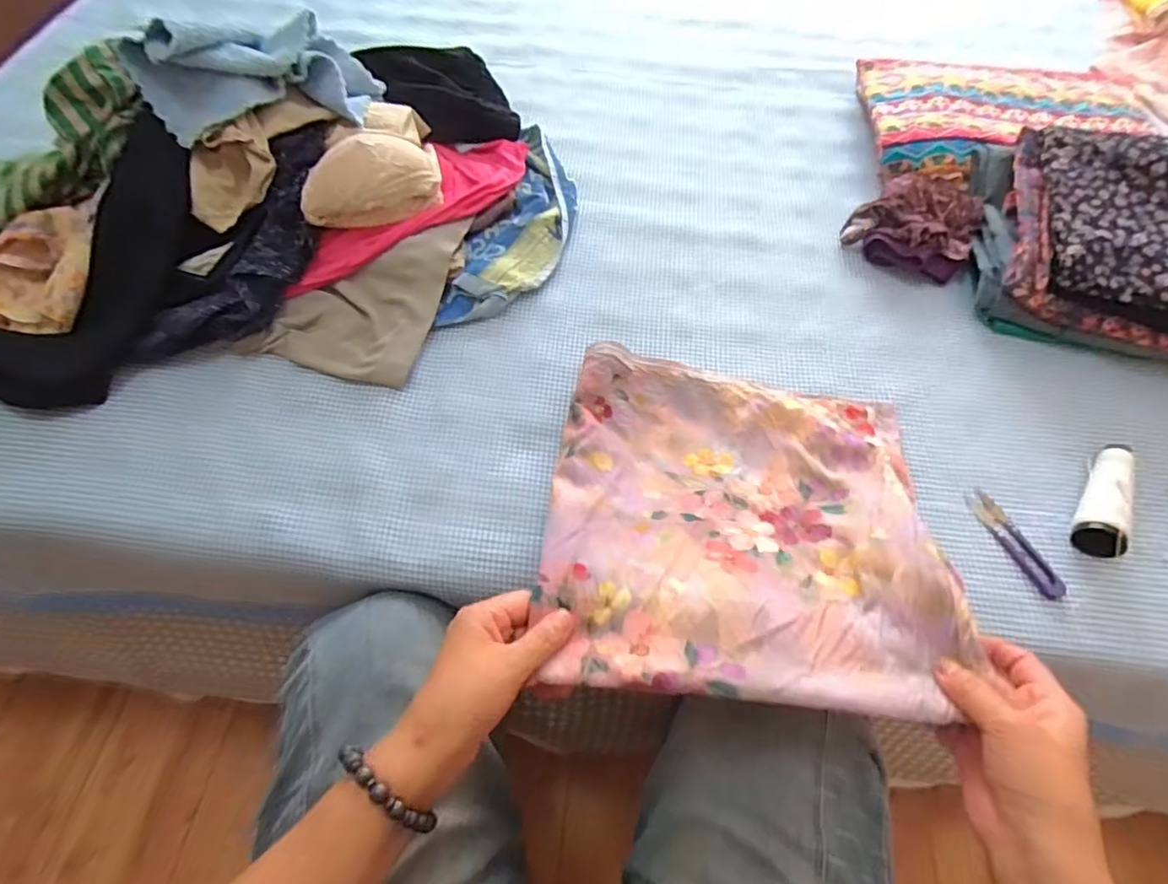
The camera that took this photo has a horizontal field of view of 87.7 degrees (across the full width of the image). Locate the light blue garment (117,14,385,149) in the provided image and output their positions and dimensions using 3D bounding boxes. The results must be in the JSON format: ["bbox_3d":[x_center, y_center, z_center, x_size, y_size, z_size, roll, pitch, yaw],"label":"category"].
[{"bbox_3d":[-0.289,-0.346,0.579,0.232,0.086,0.102,-25,65,-32],"label":"light blue garment"}]

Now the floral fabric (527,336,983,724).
[{"bbox_3d":[0.122,0.052,0.471,0.288,0.080,0.285,7,61,0],"label":"floral fabric"}]

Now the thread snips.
[{"bbox_3d":[0.366,0.085,0.516,0.024,0.010,0.100,-18,64,-13],"label":"thread snips"}]

